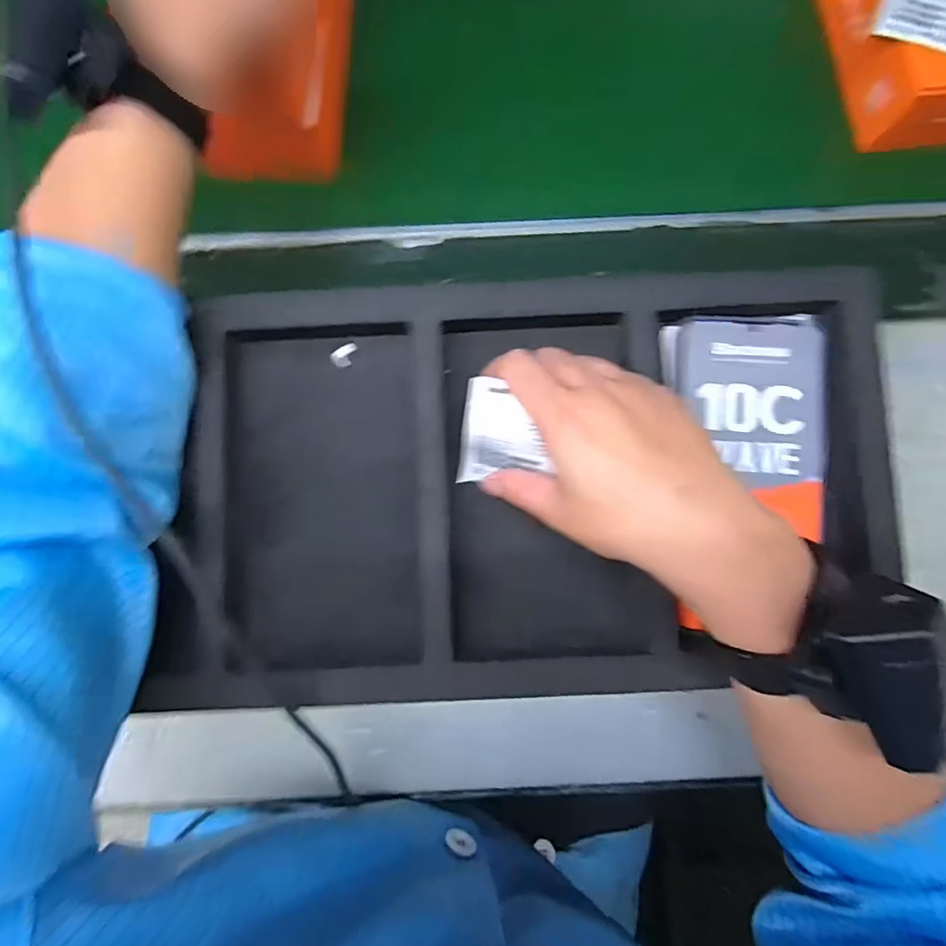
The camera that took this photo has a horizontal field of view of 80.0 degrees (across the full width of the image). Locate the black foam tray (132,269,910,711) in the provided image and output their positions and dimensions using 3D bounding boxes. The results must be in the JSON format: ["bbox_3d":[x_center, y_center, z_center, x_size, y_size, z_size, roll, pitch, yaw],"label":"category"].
[{"bbox_3d":[0.029,0.004,0.309,0.383,0.039,0.220,-3,80,0],"label":"black foam tray"}]

